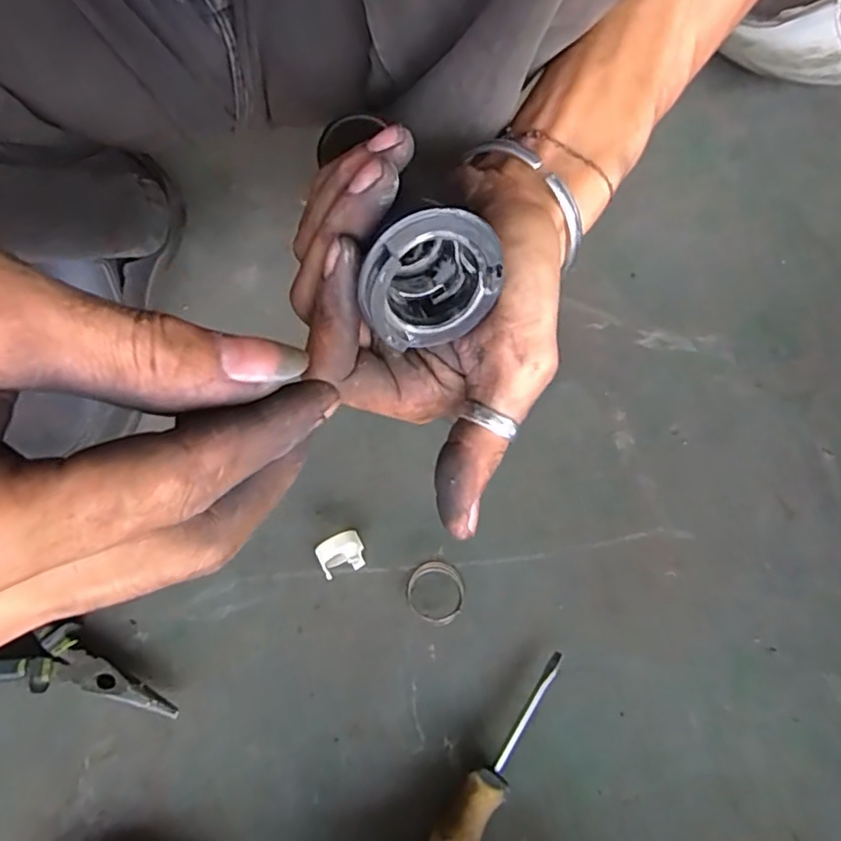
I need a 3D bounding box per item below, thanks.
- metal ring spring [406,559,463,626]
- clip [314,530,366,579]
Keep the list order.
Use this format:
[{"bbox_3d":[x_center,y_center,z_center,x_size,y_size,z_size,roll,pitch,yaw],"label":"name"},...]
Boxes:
[{"bbox_3d":[0.009,0.104,0.367,0.033,0.019,0.035,1,64,-1],"label":"metal ring spring"},{"bbox_3d":[-0.048,0.082,0.371,0.027,0.024,0.019,-25,68,-13],"label":"clip"}]

